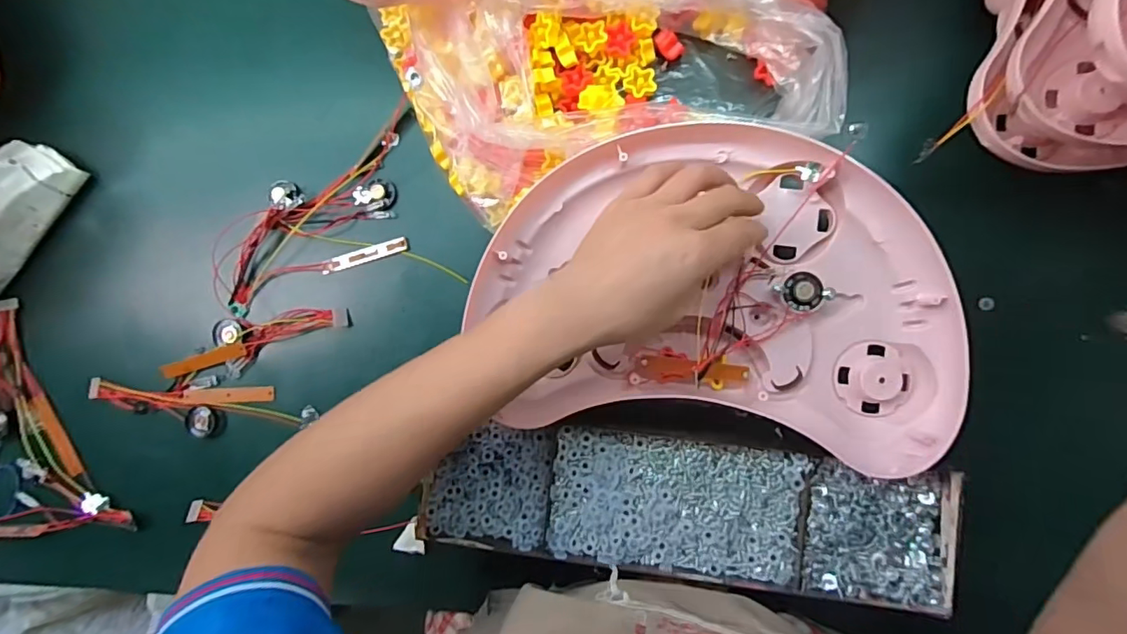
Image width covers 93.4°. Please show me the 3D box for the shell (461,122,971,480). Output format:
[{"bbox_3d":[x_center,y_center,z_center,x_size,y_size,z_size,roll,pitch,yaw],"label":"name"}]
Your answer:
[{"bbox_3d":[0.106,-0.021,0.390,0.329,0.046,0.221,7,87,6],"label":"shell"}]

